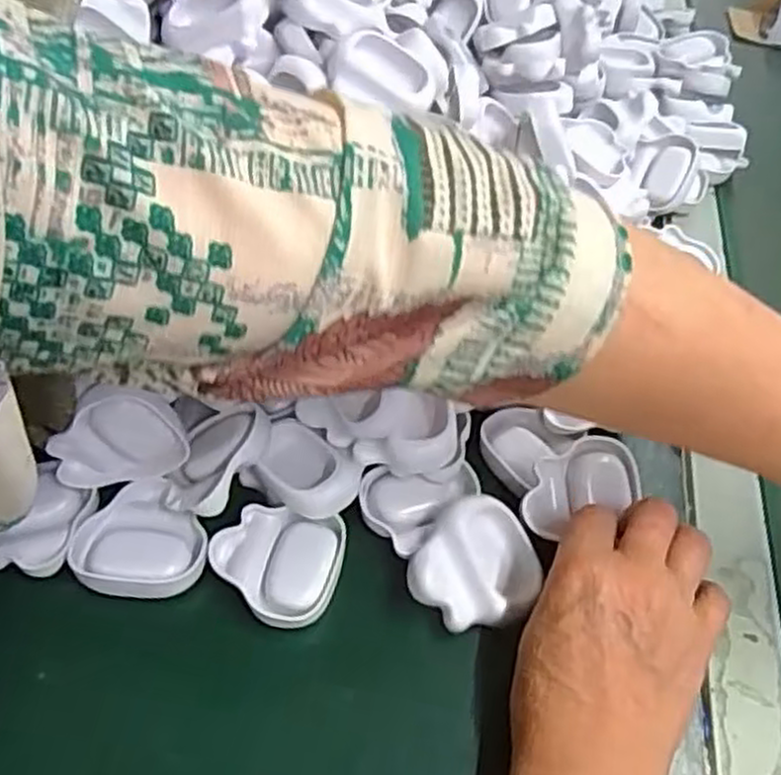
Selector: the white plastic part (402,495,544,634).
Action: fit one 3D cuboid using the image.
[{"bbox_3d":[0.043,0.086,0.370,0.054,0.022,0.061,35,55,23],"label":"white plastic part"}]

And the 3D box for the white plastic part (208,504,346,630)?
[{"bbox_3d":[-0.057,0.088,0.376,0.062,0.012,0.059,11,50,4],"label":"white plastic part"}]

